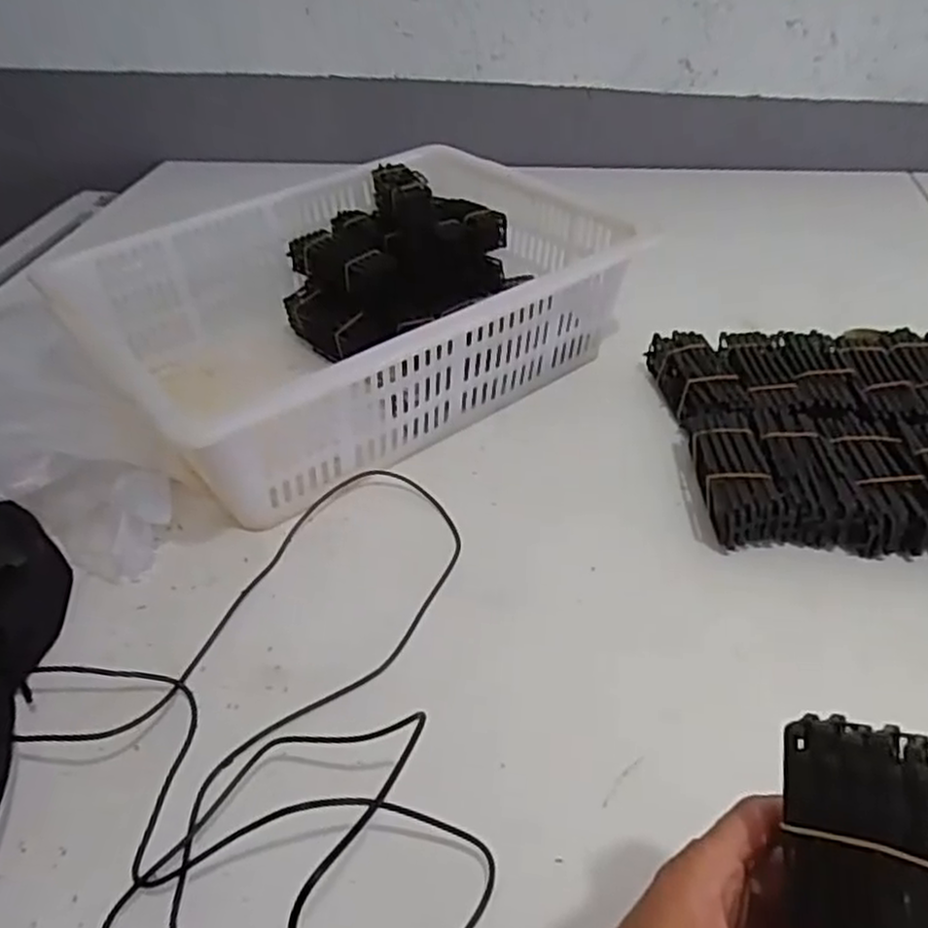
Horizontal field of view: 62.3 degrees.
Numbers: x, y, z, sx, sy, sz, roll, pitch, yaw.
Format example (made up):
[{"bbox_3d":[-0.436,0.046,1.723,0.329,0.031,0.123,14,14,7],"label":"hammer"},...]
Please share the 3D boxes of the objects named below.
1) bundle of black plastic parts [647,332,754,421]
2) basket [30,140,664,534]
[{"bbox_3d":[0.217,-0.074,0.721,0.054,0.049,0.130,-5,40,-3],"label":"bundle of black plastic parts"},{"bbox_3d":[-0.110,-0.146,0.775,0.488,0.155,0.361,-30,47,-28],"label":"basket"}]

